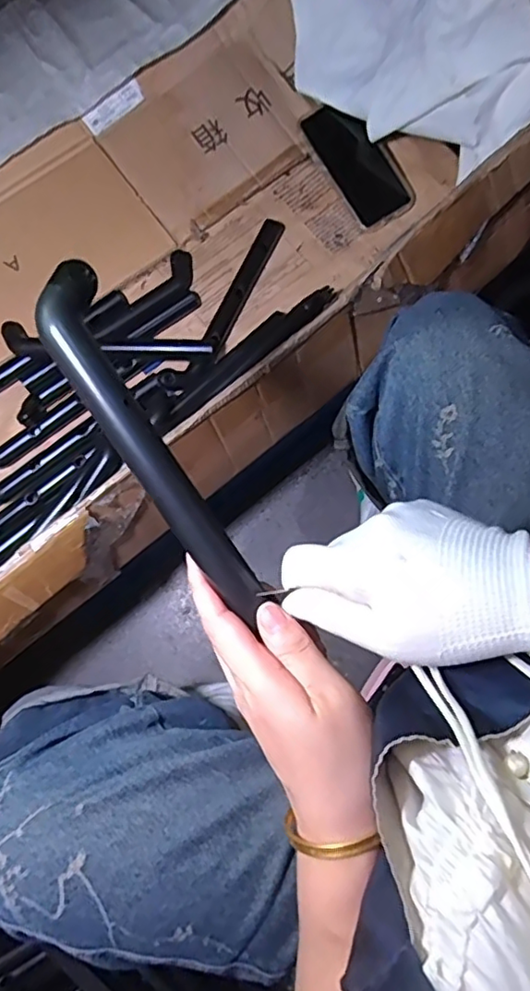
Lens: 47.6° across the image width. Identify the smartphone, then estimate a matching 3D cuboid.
[{"bbox_3d":[0.117,-0.405,0.729,0.083,0.017,0.153,-34,92,-11],"label":"smartphone"}]

